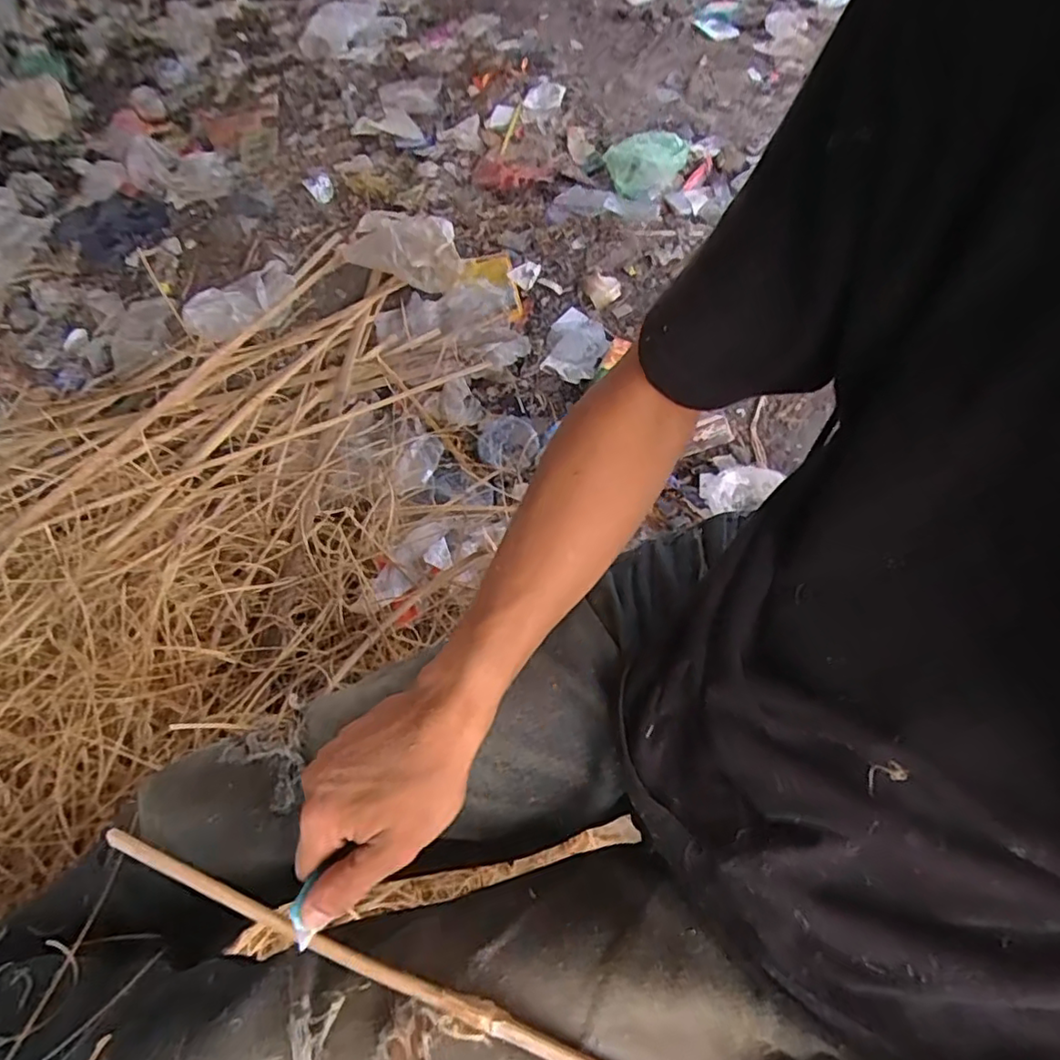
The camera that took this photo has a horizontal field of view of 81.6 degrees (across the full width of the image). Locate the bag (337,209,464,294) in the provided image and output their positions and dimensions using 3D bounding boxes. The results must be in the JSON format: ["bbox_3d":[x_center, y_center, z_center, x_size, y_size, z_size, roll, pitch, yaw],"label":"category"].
[{"bbox_3d":[-0.232,-0.504,1.092,0.205,0.073,0.173,-4,57,2],"label":"bag"}]

